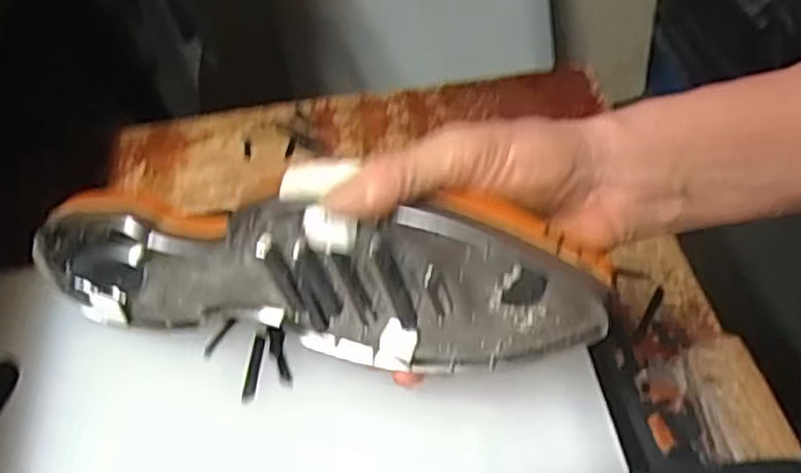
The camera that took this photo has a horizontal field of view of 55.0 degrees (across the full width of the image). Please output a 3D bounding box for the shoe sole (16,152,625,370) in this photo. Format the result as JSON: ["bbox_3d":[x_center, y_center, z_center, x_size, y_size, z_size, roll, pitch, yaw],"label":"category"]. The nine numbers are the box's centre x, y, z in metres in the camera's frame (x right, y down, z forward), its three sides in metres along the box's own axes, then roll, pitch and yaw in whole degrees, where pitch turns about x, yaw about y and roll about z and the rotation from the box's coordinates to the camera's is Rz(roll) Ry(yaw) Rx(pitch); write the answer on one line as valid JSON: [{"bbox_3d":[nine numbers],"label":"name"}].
[{"bbox_3d":[-0.055,0.015,0.365,0.293,0.106,0.025,1,45,25],"label":"shoe sole"}]

